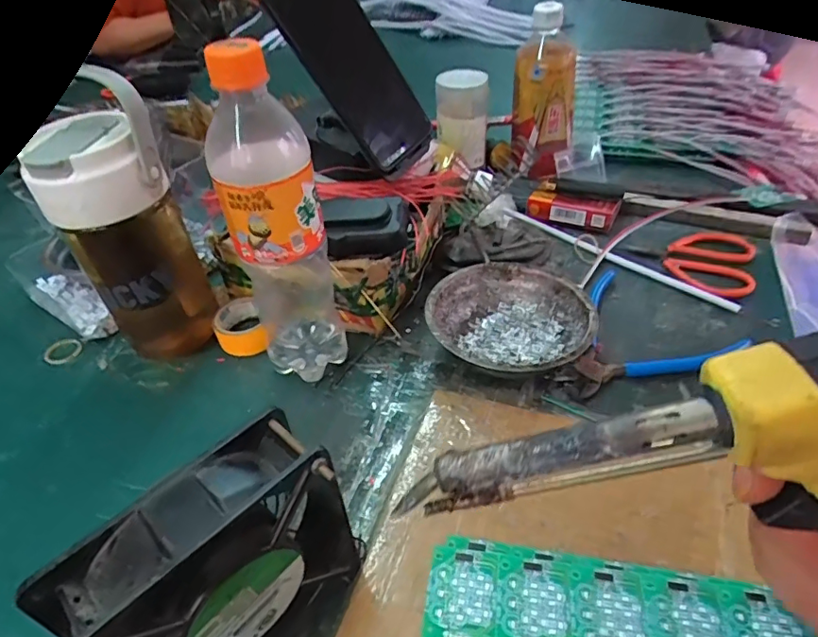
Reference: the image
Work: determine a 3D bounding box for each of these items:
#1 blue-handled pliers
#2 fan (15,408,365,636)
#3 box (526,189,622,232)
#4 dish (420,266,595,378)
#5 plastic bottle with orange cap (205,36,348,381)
[{"bbox_3d":[0.174,0.017,0.423,0.131,0.012,0.127,-31,47,-28],"label":"blue-handled pliers"},{"bbox_3d":[-0.084,0.122,0.251,0.118,0.120,0.048,-31,47,-28],"label":"fan"},{"bbox_3d":[0.170,-0.116,0.559,0.090,0.022,0.026,15,44,22],"label":"box"},{"bbox_3d":[0.079,0.008,0.423,0.123,0.041,0.120,-3,40,2],"label":"dish"},{"bbox_3d":[-0.089,-0.054,0.366,0.064,0.238,0.063,-14,41,-11],"label":"plastic bottle with orange cap"}]

